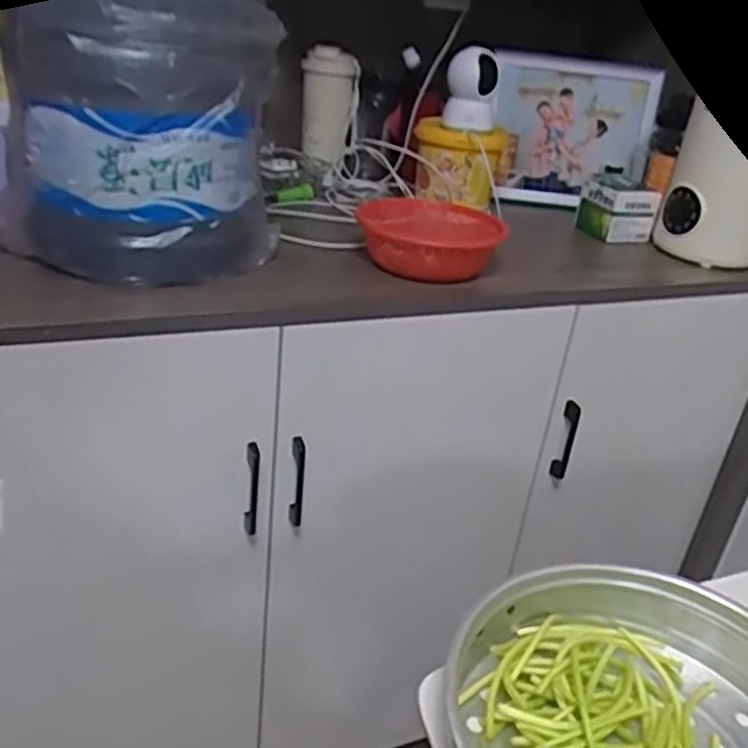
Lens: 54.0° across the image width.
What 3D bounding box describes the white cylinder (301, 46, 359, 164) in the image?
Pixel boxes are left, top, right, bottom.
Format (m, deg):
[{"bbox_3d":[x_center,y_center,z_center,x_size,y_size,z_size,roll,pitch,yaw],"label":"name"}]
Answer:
[{"bbox_3d":[-0.076,-0.424,1.207,0.084,0.193,0.066,3,28,-6],"label":"white cylinder"}]

